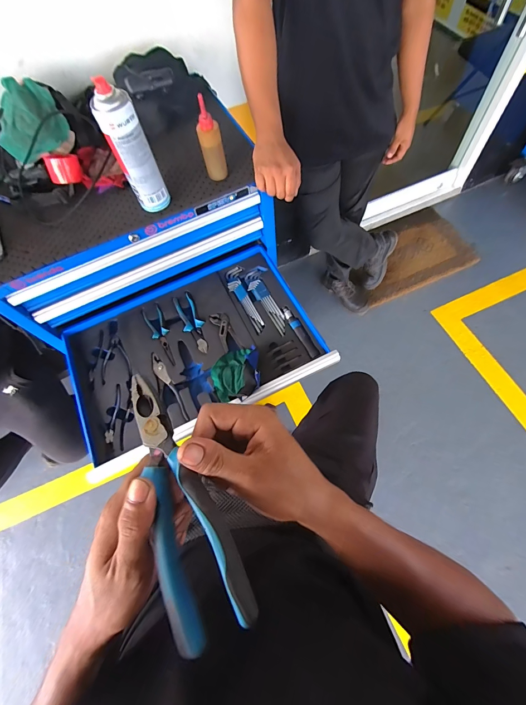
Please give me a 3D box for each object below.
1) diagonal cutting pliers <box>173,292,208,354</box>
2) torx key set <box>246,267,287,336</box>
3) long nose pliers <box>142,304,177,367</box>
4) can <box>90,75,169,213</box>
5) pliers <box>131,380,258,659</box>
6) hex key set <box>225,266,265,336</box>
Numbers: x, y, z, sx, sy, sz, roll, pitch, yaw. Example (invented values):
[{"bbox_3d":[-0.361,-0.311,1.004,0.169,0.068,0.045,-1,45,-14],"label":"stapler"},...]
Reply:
[{"bbox_3d":[-0.185,-0.079,0.832,0.052,0.021,0.191,-25,66,-6],"label":"diagonal cutting pliers"},{"bbox_3d":[0.010,-0.140,0.854,0.062,0.022,0.225,-20,66,-4],"label":"torx key set"},{"bbox_3d":[-0.268,-0.047,0.824,0.048,0.022,0.193,-25,66,-6],"label":"long nose pliers"},{"bbox_3d":[-0.241,-0.369,0.595,0.069,0.203,0.063,-29,67,-8],"label":"can"},{"bbox_3d":[-0.070,0.103,0.241,0.056,0.016,0.195,-25,63,-10],"label":"pliers"},{"bbox_3d":[-0.051,-0.143,0.858,0.054,0.019,0.225,-20,66,-4],"label":"hex key set"}]

